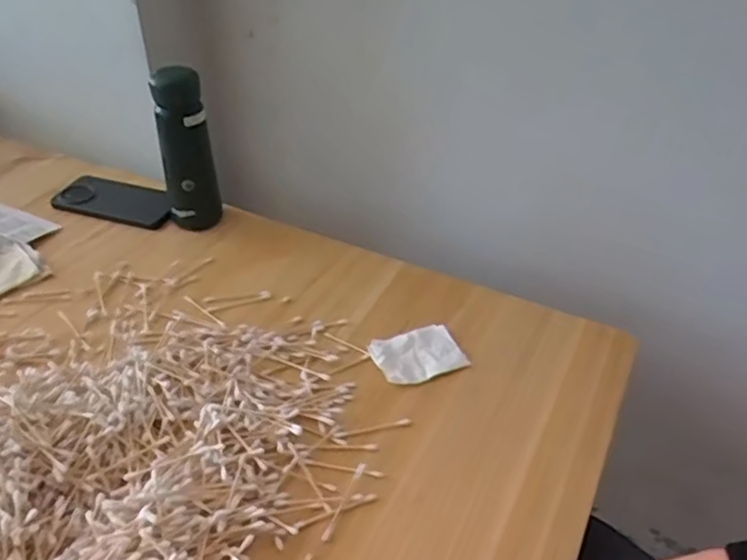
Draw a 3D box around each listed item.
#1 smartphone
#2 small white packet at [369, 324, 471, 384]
[{"bbox_3d":[-0.323,-0.104,0.821,0.157,0.017,0.071,12,48,13],"label":"smartphone"},{"bbox_3d":[0.042,0.073,0.639,0.081,0.009,0.065,-15,45,-18],"label":"small white packet"}]

